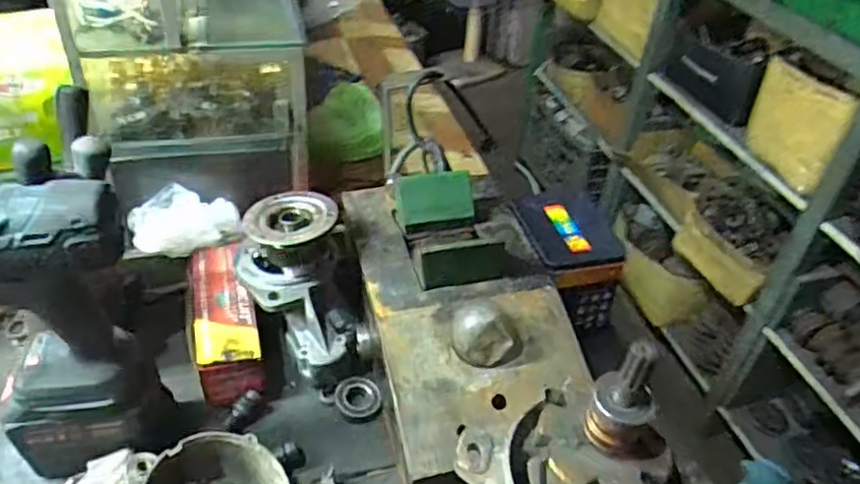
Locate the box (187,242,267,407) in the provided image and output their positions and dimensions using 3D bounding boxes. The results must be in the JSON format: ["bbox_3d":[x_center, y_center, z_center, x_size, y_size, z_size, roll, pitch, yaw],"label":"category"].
[{"bbox_3d":[-0.222,0.086,0.708,0.065,0.071,0.182,-9,42,-16],"label":"box"}]

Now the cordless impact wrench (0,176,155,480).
[{"bbox_3d":[-0.296,0.071,0.515,0.152,0.265,0.071,-2,40,-8],"label":"cordless impact wrench"}]

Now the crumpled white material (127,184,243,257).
[{"bbox_3d":[-0.280,-0.026,0.752,0.118,0.056,0.059,-16,44,-22],"label":"crumpled white material"}]

